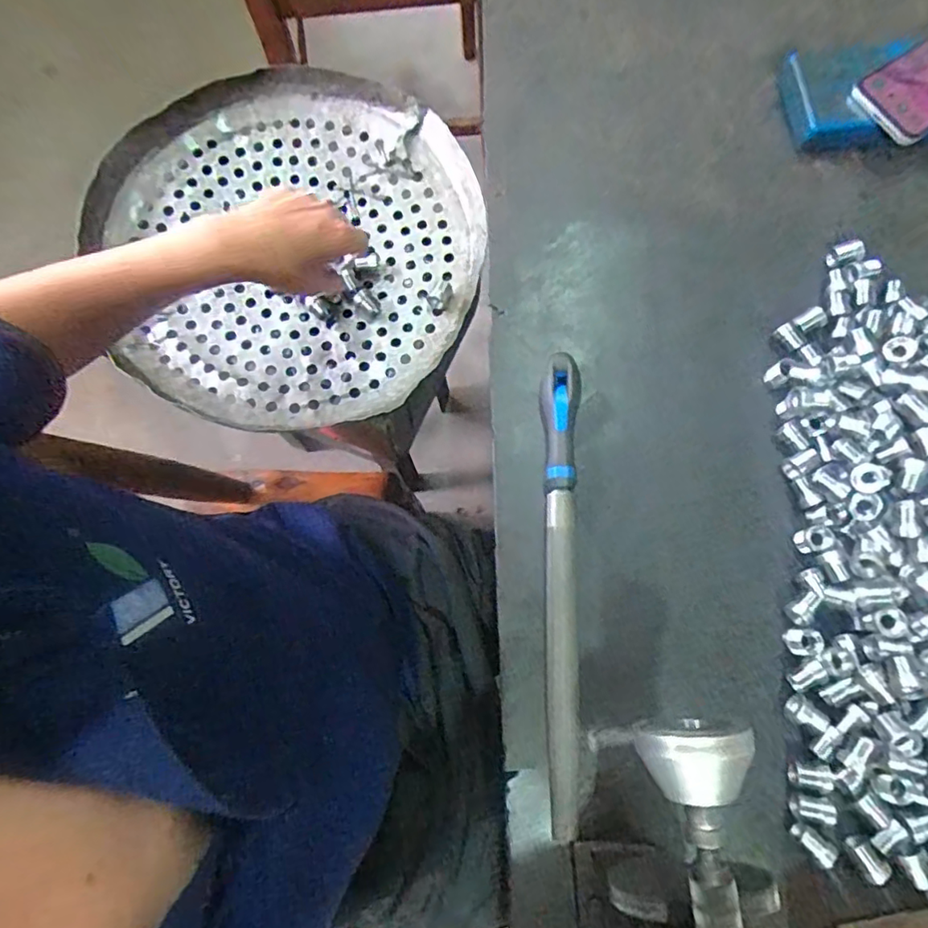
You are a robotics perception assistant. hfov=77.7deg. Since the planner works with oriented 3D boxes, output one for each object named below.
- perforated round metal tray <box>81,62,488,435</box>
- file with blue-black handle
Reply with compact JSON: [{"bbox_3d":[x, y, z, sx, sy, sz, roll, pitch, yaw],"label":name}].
[{"bbox_3d":[-0.175,-0.220,0.576,0.375,0.051,0.371,0,76,2],"label":"perforated round metal tray"},{"bbox_3d":[0.075,0.089,0.444,0.029,0.026,0.355,2,76,2],"label":"file with blue-black handle"}]

